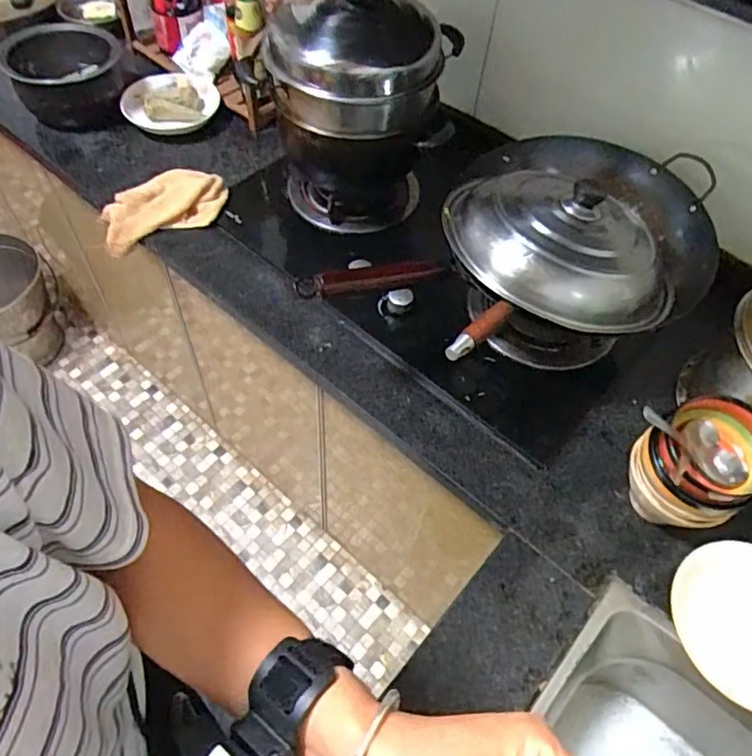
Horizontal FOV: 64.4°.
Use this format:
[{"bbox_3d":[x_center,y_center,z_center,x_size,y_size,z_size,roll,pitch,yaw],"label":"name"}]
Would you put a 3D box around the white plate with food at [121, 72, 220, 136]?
[{"bbox_3d":[-0.402,-0.541,1.171,0.174,0.046,0.163,2,55,-3],"label":"white plate with food"}]

